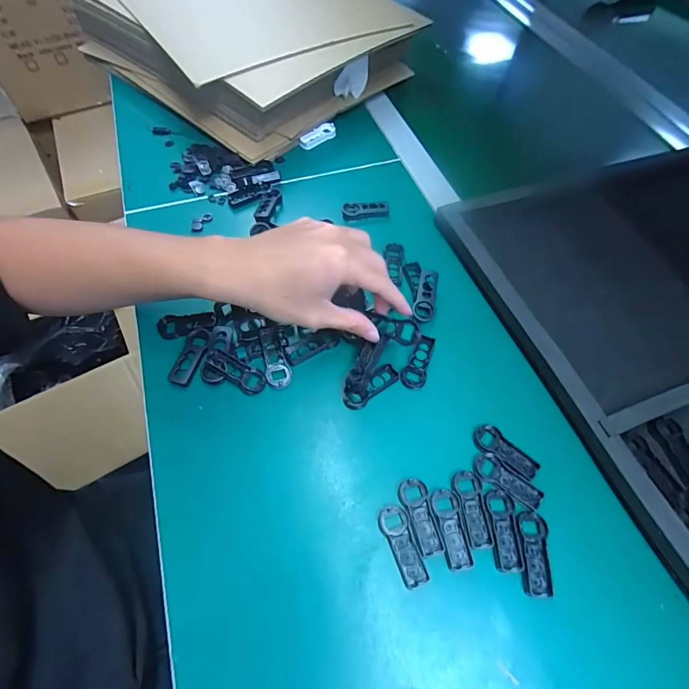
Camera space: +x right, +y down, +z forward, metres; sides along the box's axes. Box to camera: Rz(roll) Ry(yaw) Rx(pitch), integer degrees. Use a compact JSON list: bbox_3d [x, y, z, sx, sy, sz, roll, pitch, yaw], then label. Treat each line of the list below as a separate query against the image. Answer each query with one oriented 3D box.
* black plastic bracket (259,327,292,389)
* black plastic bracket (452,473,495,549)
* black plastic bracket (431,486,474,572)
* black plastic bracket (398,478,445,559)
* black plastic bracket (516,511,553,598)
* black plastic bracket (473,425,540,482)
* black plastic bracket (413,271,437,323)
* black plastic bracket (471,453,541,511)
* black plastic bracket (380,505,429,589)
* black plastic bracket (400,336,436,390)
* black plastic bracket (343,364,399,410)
[{"bbox_3d":[-0.064,0.010,0.353,0.022,0.010,0.062,-13,61,-8],"label":"black plastic bracket"},{"bbox_3d":[0.100,0.126,0.296,0.021,0.004,0.054,-8,61,-5],"label":"black plastic bracket"},{"bbox_3d":[0.081,0.139,0.290,0.021,0.005,0.055,-8,61,-5],"label":"black plastic bracket"},{"bbox_3d":[0.058,0.132,0.293,0.021,0.004,0.054,-13,61,-8],"label":"black plastic bracket"},{"bbox_3d":[0.141,0.153,0.281,0.021,0.004,0.055,4,61,2],"label":"black plastic bracket"},{"bbox_3d":[0.134,0.088,0.318,0.055,0.004,0.022,36,66,18],"label":"black plastic bracket"},{"bbox_3d":[0.081,-0.048,0.383,0.020,0.009,0.055,11,75,5],"label":"black plastic bracket"},{"bbox_3d":[0.131,0.110,0.308,0.054,0.004,0.022,32,65,16],"label":"black plastic bracket"},{"bbox_3d":[0.043,0.149,0.284,0.021,0.004,0.055,-17,62,-10],"label":"black plastic bracket"},{"bbox_3d":[0.068,0.016,0.357,0.023,0.007,0.054,17,62,9],"label":"black plastic bracket"},{"bbox_3d":[0.023,0.038,0.341,0.056,0.008,0.018,-35,66,-18],"label":"black plastic bracket"}]

